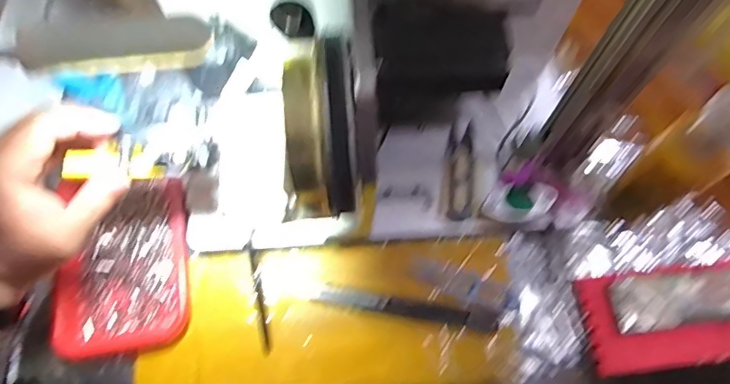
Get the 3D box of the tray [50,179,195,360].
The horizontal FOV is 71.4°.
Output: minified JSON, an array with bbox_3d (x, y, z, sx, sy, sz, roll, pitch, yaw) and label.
[{"bbox_3d":[-0.208,0.059,0.437,0.113,0.015,0.150,-8,70,-3],"label":"tray"}]

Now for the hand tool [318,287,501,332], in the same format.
[{"bbox_3d":[0.038,0.097,0.426,0.149,0.012,0.015,9,70,3],"label":"hand tool"}]

